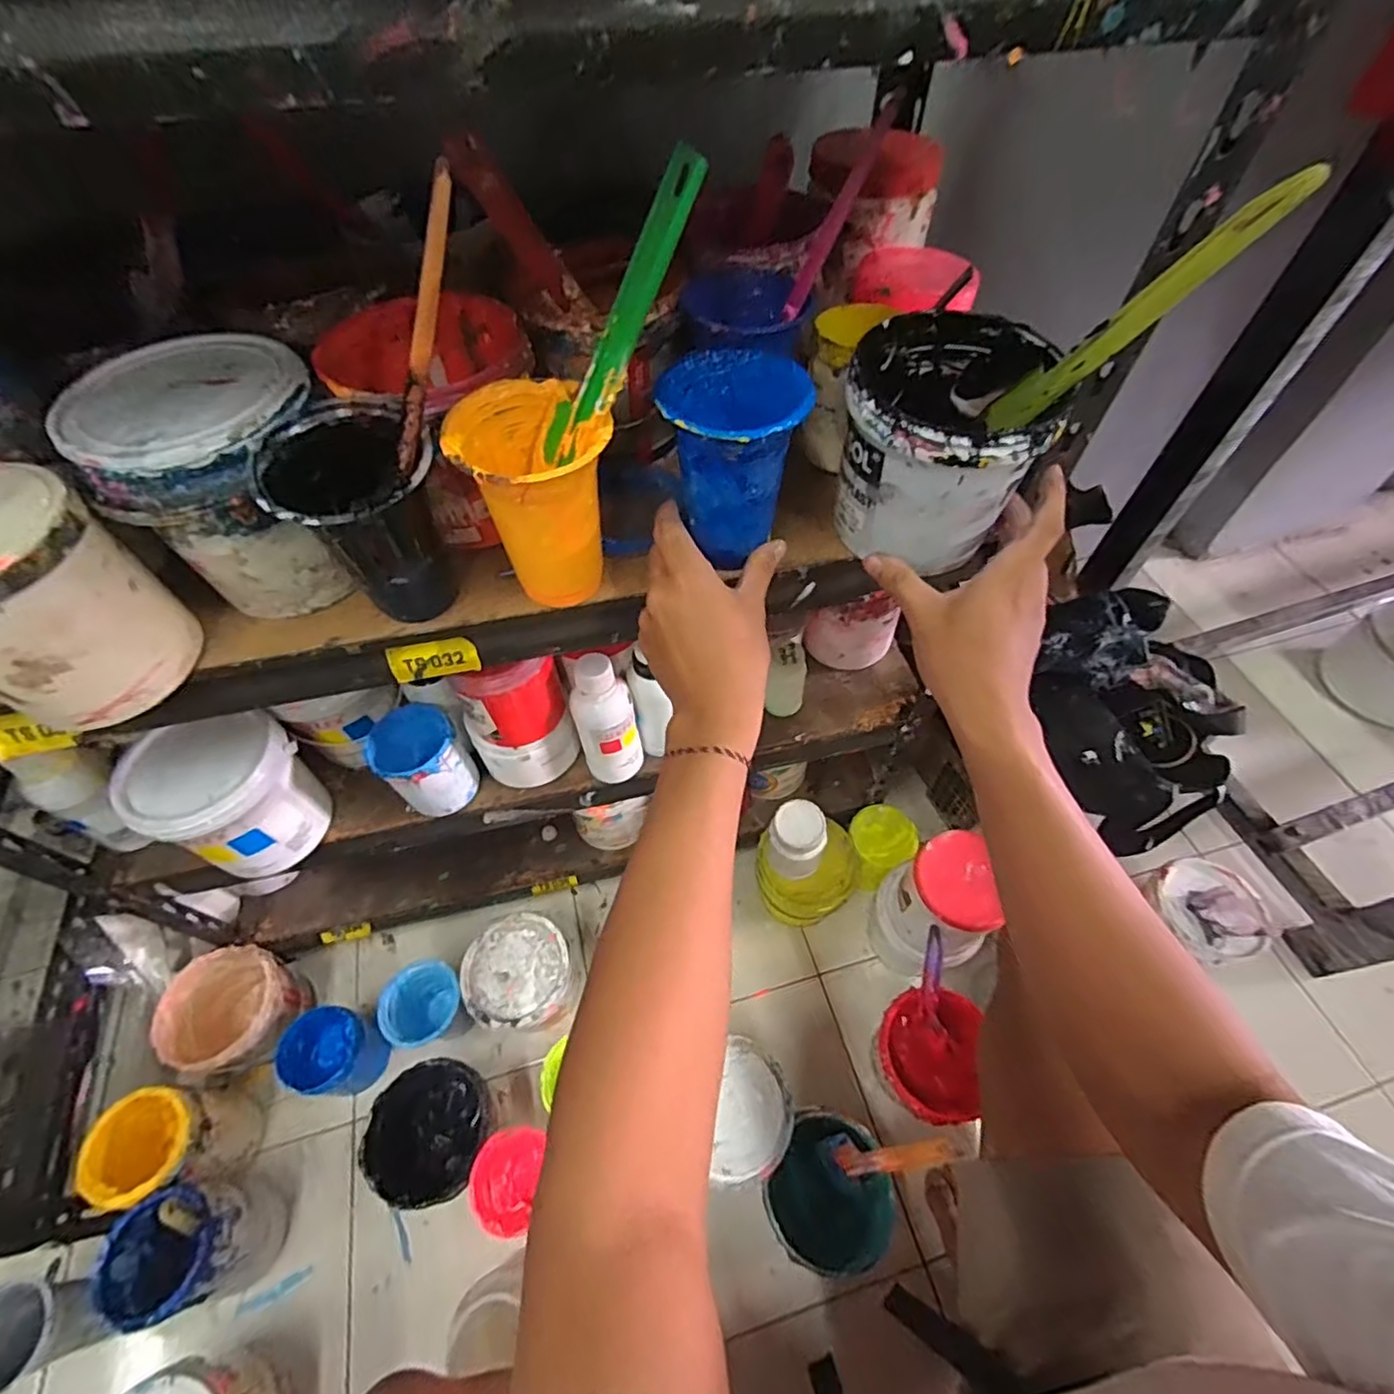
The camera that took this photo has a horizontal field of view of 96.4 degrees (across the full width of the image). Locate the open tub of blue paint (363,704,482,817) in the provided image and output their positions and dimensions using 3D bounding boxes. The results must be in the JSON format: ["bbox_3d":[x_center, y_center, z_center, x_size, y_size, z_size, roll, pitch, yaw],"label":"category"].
[{"bbox_3d":[-0.262,0.059,0.598,0.081,0.091,0.078,34,63,22],"label":"open tub of blue paint"}]

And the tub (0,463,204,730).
[{"bbox_3d":[-0.359,-0.051,0.342,0.090,0.113,0.104,29,61,19],"label":"tub"}]

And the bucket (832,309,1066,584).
[{"bbox_3d":[0.155,-0.165,0.406,0.110,0.104,0.126,16,57,12],"label":"bucket"}]

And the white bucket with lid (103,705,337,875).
[{"bbox_3d":[-0.417,0.090,0.568,0.108,0.132,0.115,-1,56,1],"label":"white bucket with lid"}]

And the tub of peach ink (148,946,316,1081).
[{"bbox_3d":[-0.566,0.393,0.774,0.139,0.136,0.131,-1,56,1],"label":"tub of peach ink"}]

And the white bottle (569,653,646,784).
[{"bbox_3d":[-0.087,0.024,0.601,0.057,0.146,0.054,-15,57,-9],"label":"white bottle"}]

